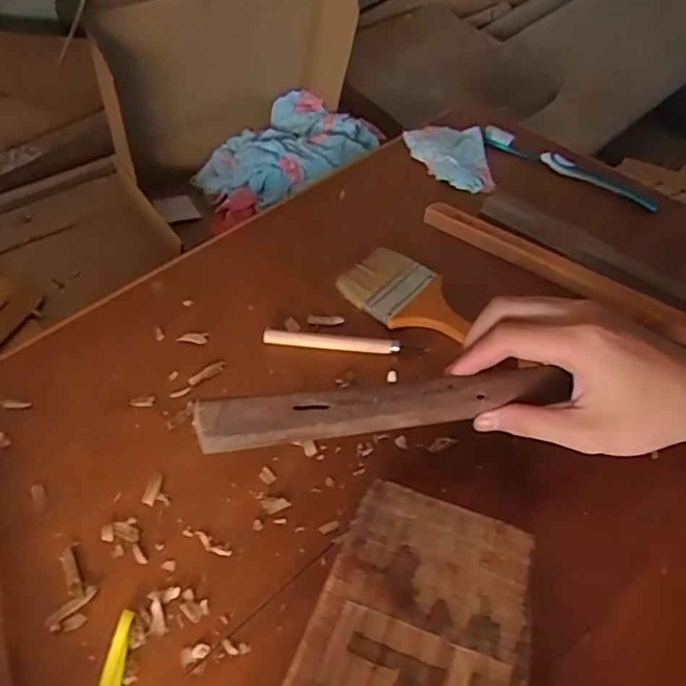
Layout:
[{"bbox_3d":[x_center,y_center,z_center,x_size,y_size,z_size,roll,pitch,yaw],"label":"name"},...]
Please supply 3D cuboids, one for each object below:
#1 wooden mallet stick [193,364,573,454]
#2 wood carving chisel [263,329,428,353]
[{"bbox_3d":[0.027,0.036,0.329,0.214,0.020,0.025,-6,52,-14],"label":"wooden mallet stick"},{"bbox_3d":[0.000,-0.002,0.450,0.127,0.009,0.013,7,54,7],"label":"wood carving chisel"}]

